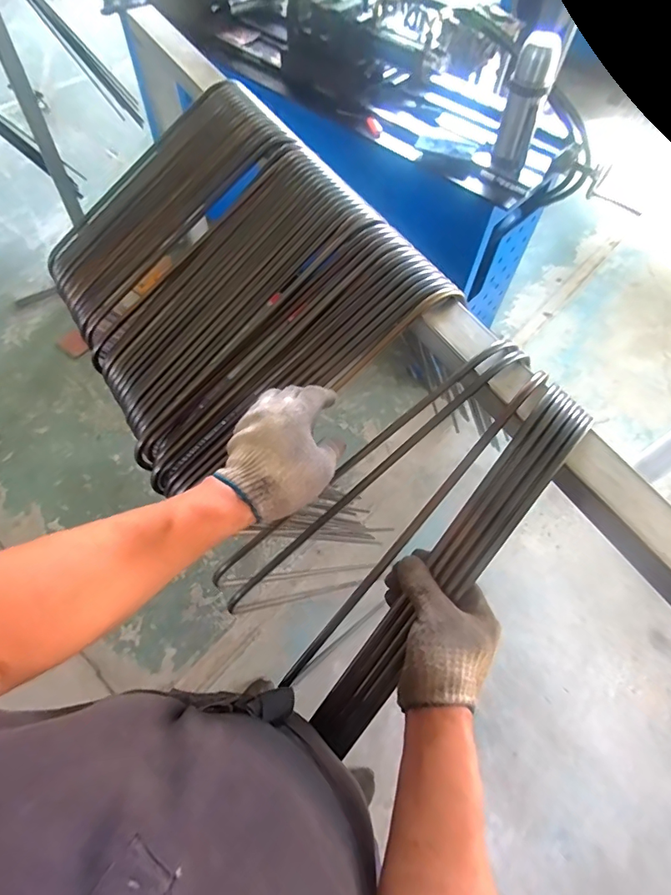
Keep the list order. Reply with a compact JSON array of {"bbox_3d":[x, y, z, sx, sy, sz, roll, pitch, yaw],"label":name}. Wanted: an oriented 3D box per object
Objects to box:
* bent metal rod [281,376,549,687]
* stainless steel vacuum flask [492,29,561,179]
[{"bbox_3d":[0.079,0.086,0.477,0.011,0.018,0.411,40,94,16],"label":"bent metal rod"},{"bbox_3d":[0.470,-0.841,1.165,0.105,0.280,0.081,18,65,6],"label":"stainless steel vacuum flask"}]

